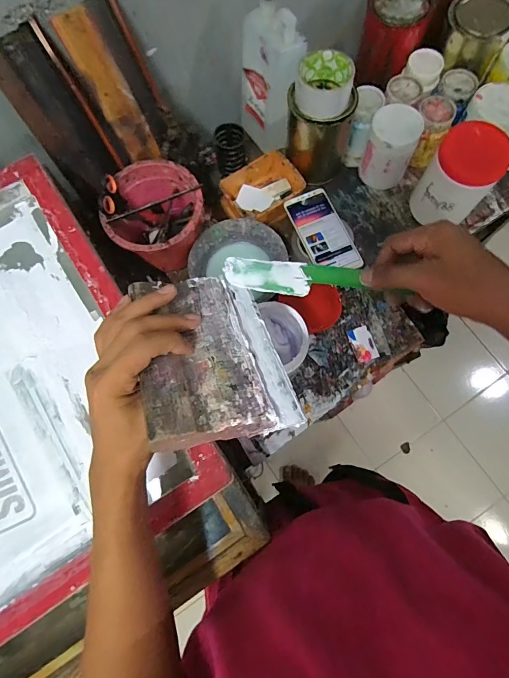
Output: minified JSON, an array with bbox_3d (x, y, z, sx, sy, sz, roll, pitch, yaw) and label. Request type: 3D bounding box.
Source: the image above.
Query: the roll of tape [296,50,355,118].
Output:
[{"bbox_3d":[0.105,-0.384,0.570,0.081,0.047,0.082,-1,74,2],"label":"roll of tape"}]

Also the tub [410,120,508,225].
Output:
[{"bbox_3d":[0.327,-0.260,0.609,0.099,0.133,0.100,-1,74,2],"label":"tub"}]

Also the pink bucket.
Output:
[{"bbox_3d":[-0.152,-0.189,0.612,0.146,0.114,0.144,-1,74,2],"label":"pink bucket"}]

